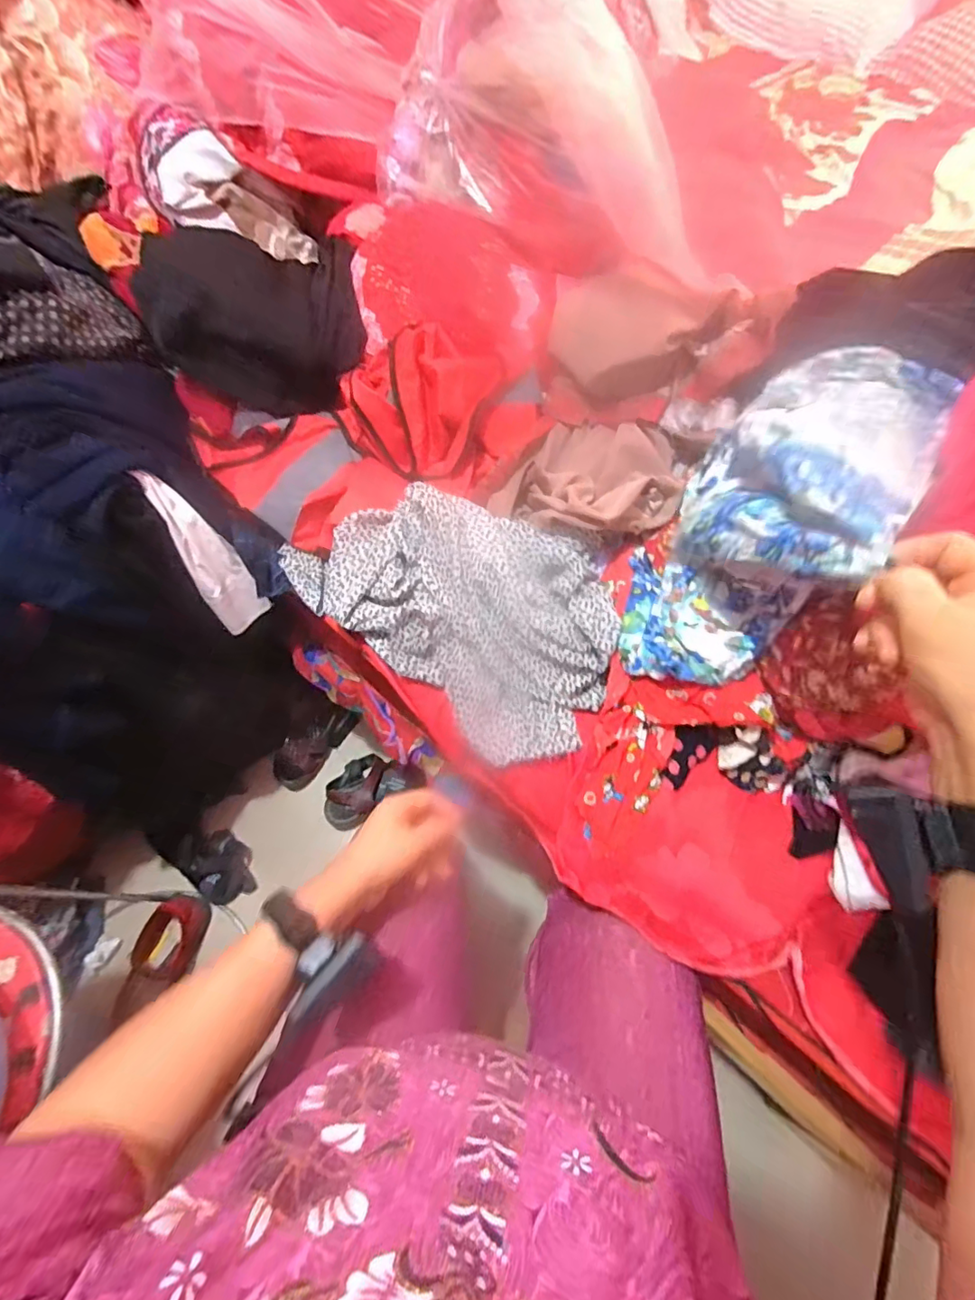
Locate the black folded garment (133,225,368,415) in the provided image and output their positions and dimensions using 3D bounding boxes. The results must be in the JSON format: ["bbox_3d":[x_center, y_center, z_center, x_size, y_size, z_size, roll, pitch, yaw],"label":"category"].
[{"bbox_3d":[-0.277,-0.390,0.645,0.237,0.190,0.099,-14,31,-26],"label":"black folded garment"}]

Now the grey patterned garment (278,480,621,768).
[{"bbox_3d":[-0.037,-0.064,0.593,0.393,0.071,0.233,36,95,6],"label":"grey patterned garment"}]

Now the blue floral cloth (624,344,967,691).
[{"bbox_3d":[0.250,-0.123,0.484,0.144,0.244,0.258,35,68,16],"label":"blue floral cloth"}]

